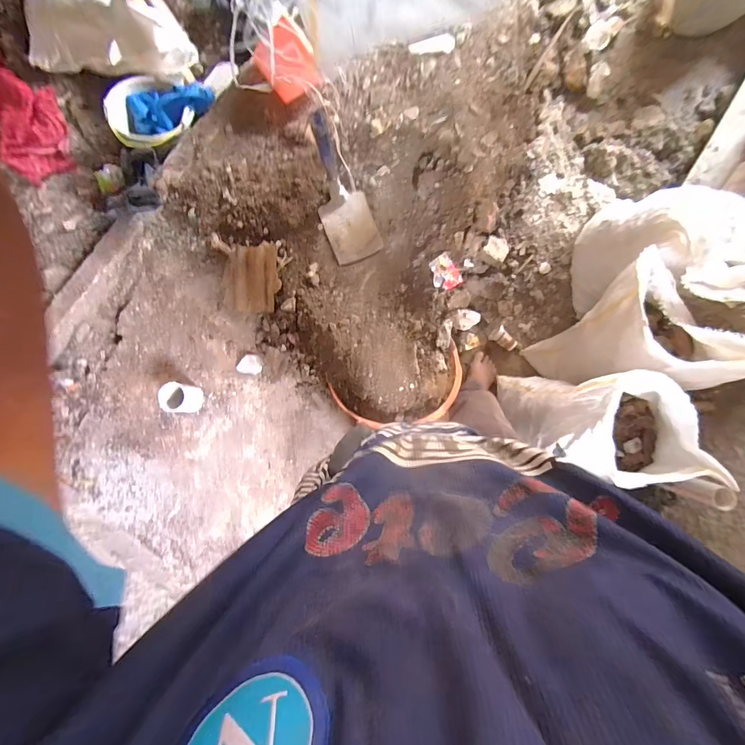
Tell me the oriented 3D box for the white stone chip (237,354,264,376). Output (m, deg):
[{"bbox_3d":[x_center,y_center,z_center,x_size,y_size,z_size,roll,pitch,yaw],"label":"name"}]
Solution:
[{"bbox_3d":[-0.453,-0.031,1.418,0.083,0.026,0.072,9,86,2],"label":"white stone chip"}]

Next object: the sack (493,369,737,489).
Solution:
[{"bbox_3d":[0.580,0.129,1.025,0.309,0.543,0.245,2,86,2],"label":"sack"}]

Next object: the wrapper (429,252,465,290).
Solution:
[{"bbox_3d":[0.246,-0.340,1.308,0.090,0.014,0.117,-31,103,3],"label":"wrapper"}]

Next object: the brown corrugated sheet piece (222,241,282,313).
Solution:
[{"bbox_3d":[-0.429,-0.332,1.355,0.214,0.021,0.227,5,104,13],"label":"brown corrugated sheet piece"}]

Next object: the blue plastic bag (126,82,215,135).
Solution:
[{"bbox_3d":[-0.674,-0.878,1.266,0.297,0.045,0.137,-19,85,0],"label":"blue plastic bag"}]

